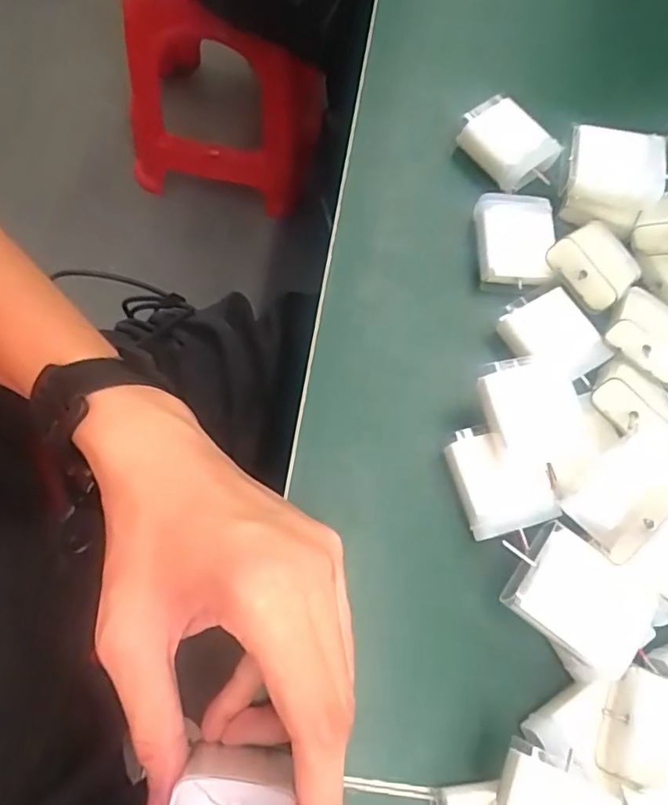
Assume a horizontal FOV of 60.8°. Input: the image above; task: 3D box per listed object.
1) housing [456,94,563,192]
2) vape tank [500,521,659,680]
[{"bbox_3d":[0.104,-0.154,0.339,0.041,0.019,0.054,-34,80,-18],"label":"housing"},{"bbox_3d":[0.102,0.082,0.241,0.057,0.016,0.042,38,70,5],"label":"vape tank"}]

